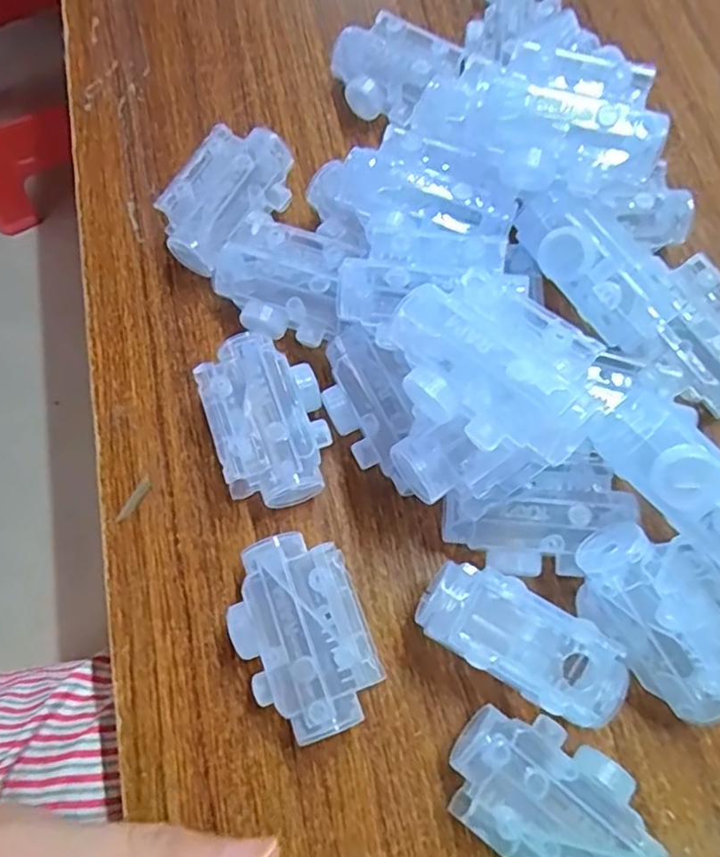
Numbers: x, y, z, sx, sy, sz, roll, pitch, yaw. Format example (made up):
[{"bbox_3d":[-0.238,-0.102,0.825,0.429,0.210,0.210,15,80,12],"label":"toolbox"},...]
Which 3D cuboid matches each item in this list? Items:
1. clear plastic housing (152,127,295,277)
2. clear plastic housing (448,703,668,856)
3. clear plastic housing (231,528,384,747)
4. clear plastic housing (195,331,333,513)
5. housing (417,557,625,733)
[{"bbox_3d":[-0.059,-0.104,0.290,0.039,0.029,0.069,35,75,12],"label":"clear plastic housing"},{"bbox_3d":[0.064,0.125,0.213,0.068,0.029,0.044,37,76,13],"label":"clear plastic housing"},{"bbox_3d":[-0.021,0.075,0.231,0.045,0.029,0.068,-20,71,-5],"label":"clear plastic housing"},{"bbox_3d":[-0.037,-0.003,0.257,0.043,0.029,0.068,-16,71,-4],"label":"clear plastic housing"},{"bbox_3d":[0.055,0.075,0.224,0.070,0.041,0.030,28,74,11],"label":"housing"}]

